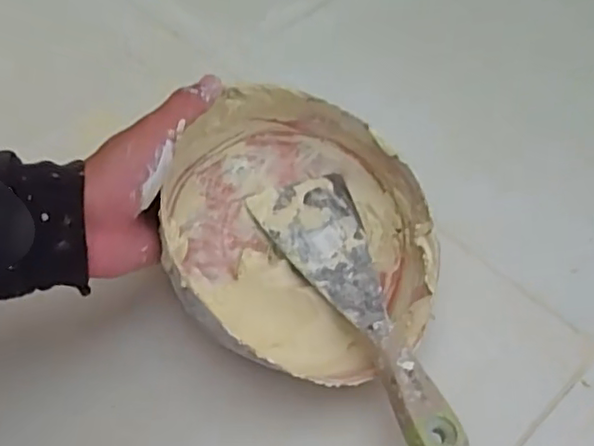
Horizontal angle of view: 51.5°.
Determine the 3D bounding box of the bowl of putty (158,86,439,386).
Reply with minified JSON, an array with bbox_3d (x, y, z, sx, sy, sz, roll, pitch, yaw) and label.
[{"bbox_3d":[0.002,0.006,0.393,0.164,0.075,0.173,-3,56,-6],"label":"bowl of putty"}]

